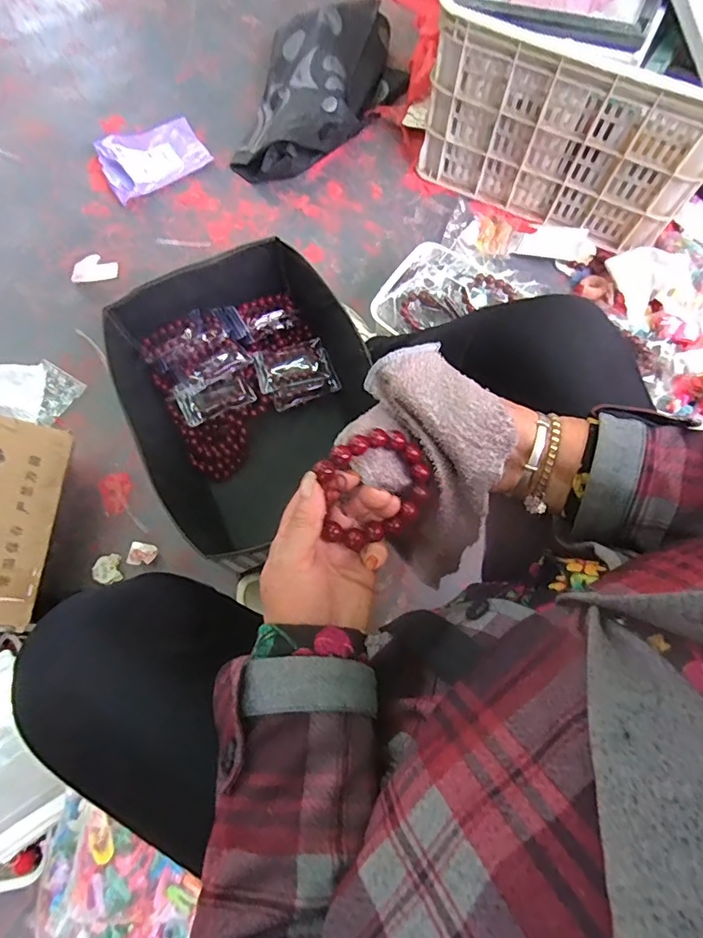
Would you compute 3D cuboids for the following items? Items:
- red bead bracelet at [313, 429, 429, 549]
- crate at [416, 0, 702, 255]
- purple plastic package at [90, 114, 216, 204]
[{"bbox_3d":[0.017,0.011,0.345,0.078,0.011,0.071,-15,99,-20],"label":"red bead bracelet"},{"bbox_3d":[0.411,-0.661,0.880,0.485,0.318,0.340,30,74,8],"label":"crate"},{"bbox_3d":[-0.404,-0.637,1.009,0.212,0.041,0.150,-36,76,-12],"label":"purple plastic package"}]

